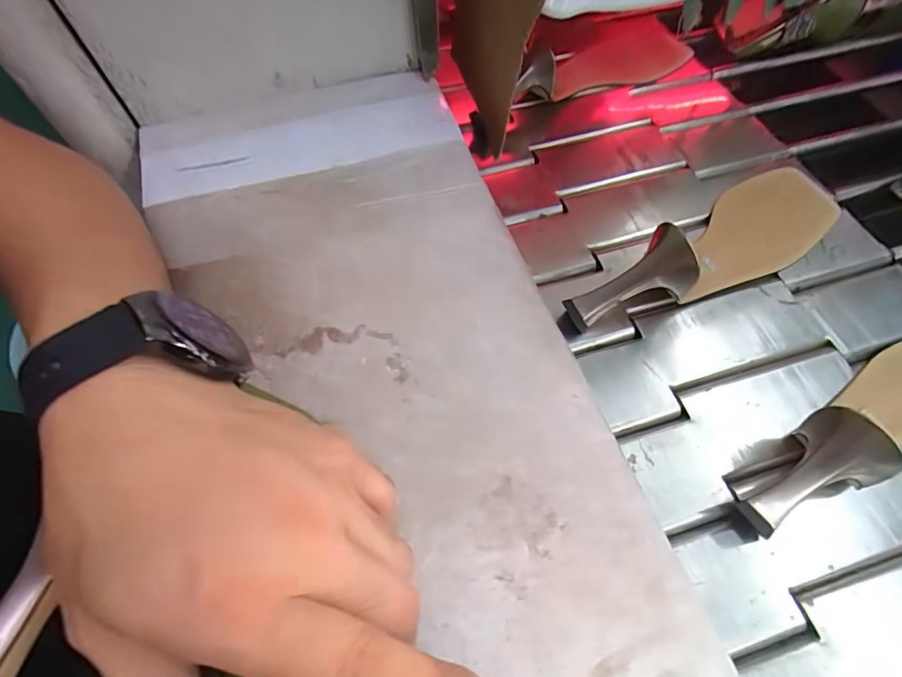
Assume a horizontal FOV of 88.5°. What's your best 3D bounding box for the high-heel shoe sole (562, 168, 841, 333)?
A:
[{"bbox_3d":[0.203,-0.075,0.342,0.256,0.062,0.077,-32,65,-14],"label":"high-heel shoe sole"}]

